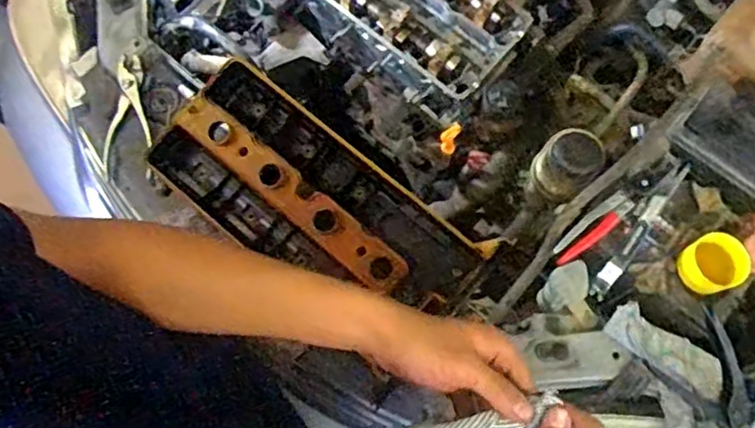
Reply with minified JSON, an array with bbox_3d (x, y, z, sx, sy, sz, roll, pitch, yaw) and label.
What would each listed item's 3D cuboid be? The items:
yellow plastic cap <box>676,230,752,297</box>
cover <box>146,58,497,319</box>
[{"bbox_3d":[0.434,0.065,0.805,0.069,0.040,0.068,0,70,-1],"label":"yellow plastic cap"},{"bbox_3d":[-0.084,-0.013,0.804,0.430,0.063,0.194,38,74,12],"label":"cover"}]

